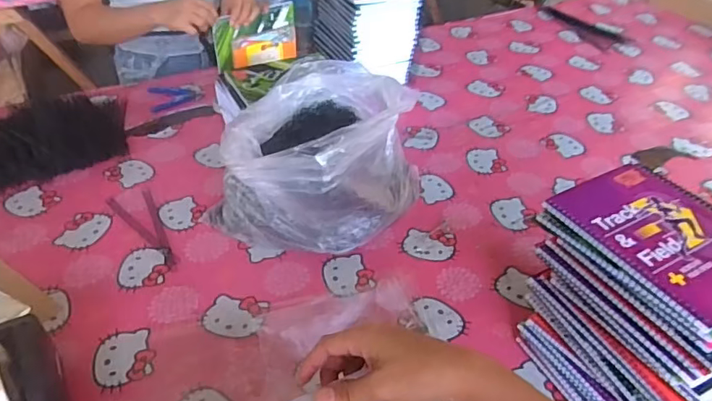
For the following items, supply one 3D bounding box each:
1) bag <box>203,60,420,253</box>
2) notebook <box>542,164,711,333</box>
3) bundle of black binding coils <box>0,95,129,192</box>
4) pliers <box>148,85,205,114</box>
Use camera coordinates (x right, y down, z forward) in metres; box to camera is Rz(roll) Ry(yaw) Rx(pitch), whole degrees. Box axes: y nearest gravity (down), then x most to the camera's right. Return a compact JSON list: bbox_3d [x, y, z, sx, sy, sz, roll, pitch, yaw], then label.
[{"bbox_3d":[-0.049,-0.064,0.818,0.256,0.217,0.287,17,43,17],"label":"bag"},{"bbox_3d":[0.324,0.030,0.540,0.162,0.015,0.192,-20,45,-23],"label":"notebook"},{"bbox_3d":[-0.587,-0.129,0.995,0.323,0.058,0.237,-25,47,-28],"label":"bundle of black binding coils"},{"bbox_3d":[-0.395,-0.232,1.162,0.110,0.009,0.111,-12,42,-16],"label":"pliers"}]

